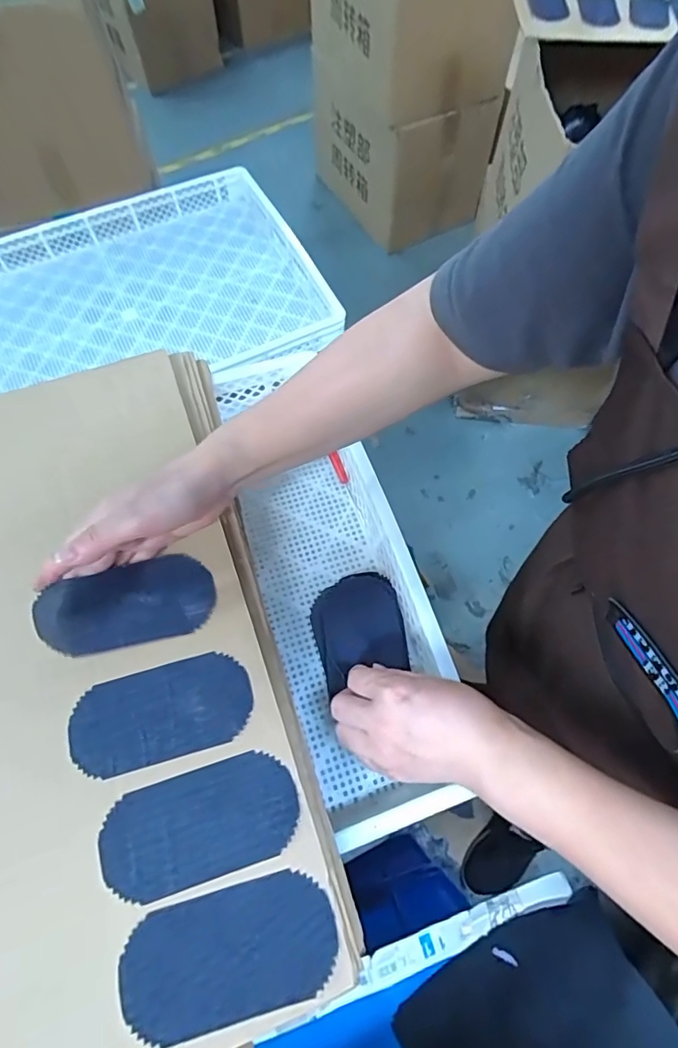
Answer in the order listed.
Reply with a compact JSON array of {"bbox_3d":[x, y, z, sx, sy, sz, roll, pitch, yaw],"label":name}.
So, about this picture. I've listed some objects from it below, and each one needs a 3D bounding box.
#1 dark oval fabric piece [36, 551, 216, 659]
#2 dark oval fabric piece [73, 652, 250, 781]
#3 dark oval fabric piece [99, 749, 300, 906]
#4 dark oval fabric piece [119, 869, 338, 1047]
[{"bbox_3d":[-0.167,0.066,0.403,0.131,0.008,0.064,-17,76,-11],"label":"dark oval fabric piece"},{"bbox_3d":[-0.132,0.140,0.379,0.129,0.004,0.066,-14,66,-6],"label":"dark oval fabric piece"},{"bbox_3d":[-0.096,0.206,0.350,0.131,0.004,0.067,-16,66,-7],"label":"dark oval fabric piece"},{"bbox_3d":[-0.069,0.269,0.318,0.131,0.006,0.066,-14,66,-6],"label":"dark oval fabric piece"}]

